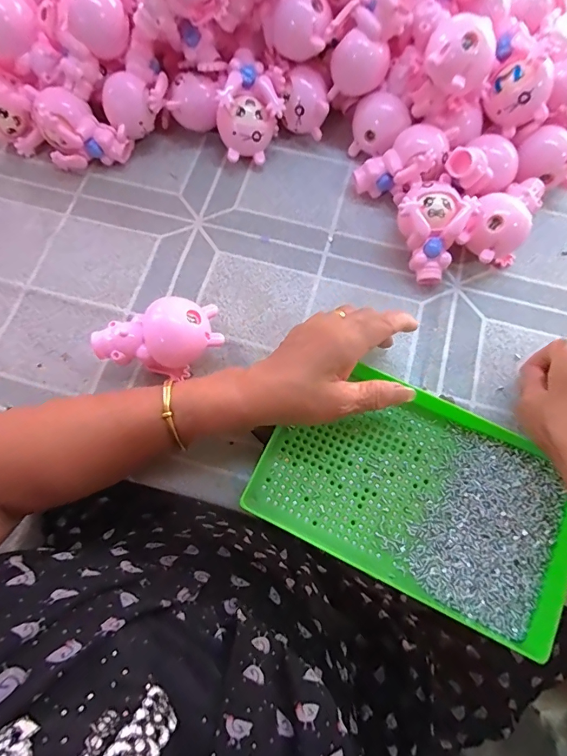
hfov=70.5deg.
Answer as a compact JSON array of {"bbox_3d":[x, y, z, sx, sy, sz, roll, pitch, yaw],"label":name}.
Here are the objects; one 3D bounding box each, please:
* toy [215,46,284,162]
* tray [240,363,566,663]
[{"bbox_3d":[-0.037,-0.282,0.427,0.068,0.073,0.083,-6,71,-3],"label":"toy"},{"bbox_3d":[0.108,0.089,0.329,0.240,0.020,0.153,25,70,8],"label":"tray"}]

